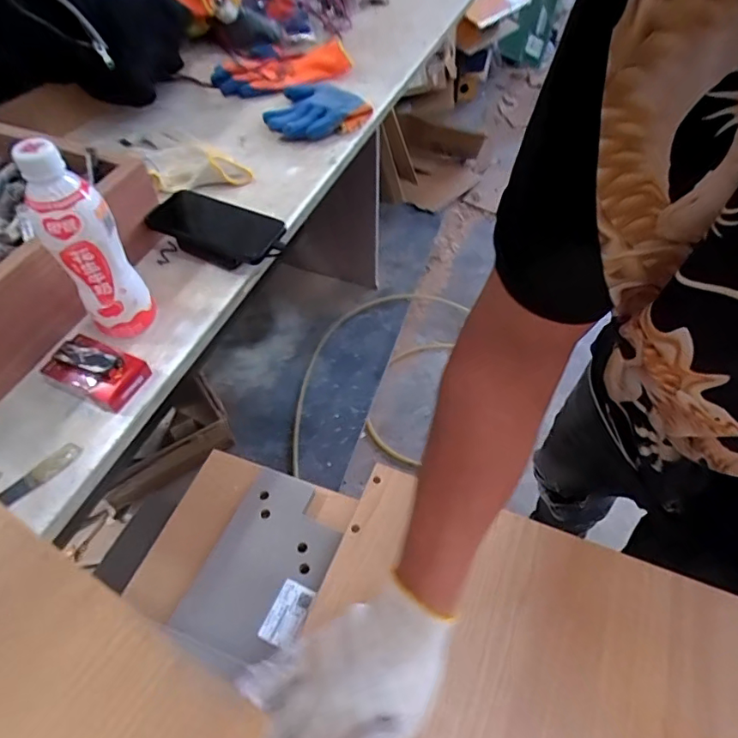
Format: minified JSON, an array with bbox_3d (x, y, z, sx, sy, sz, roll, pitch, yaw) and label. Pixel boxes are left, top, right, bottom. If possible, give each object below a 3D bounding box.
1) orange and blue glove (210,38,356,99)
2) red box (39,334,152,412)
[{"bbox_3d":[-0.156,-0.577,0.973,0.274,0.031,0.193,-27,58,-19],"label":"orange and blue glove"},{"bbox_3d":[-0.275,0.002,0.514,0.088,0.035,0.060,21,56,15],"label":"red box"}]

